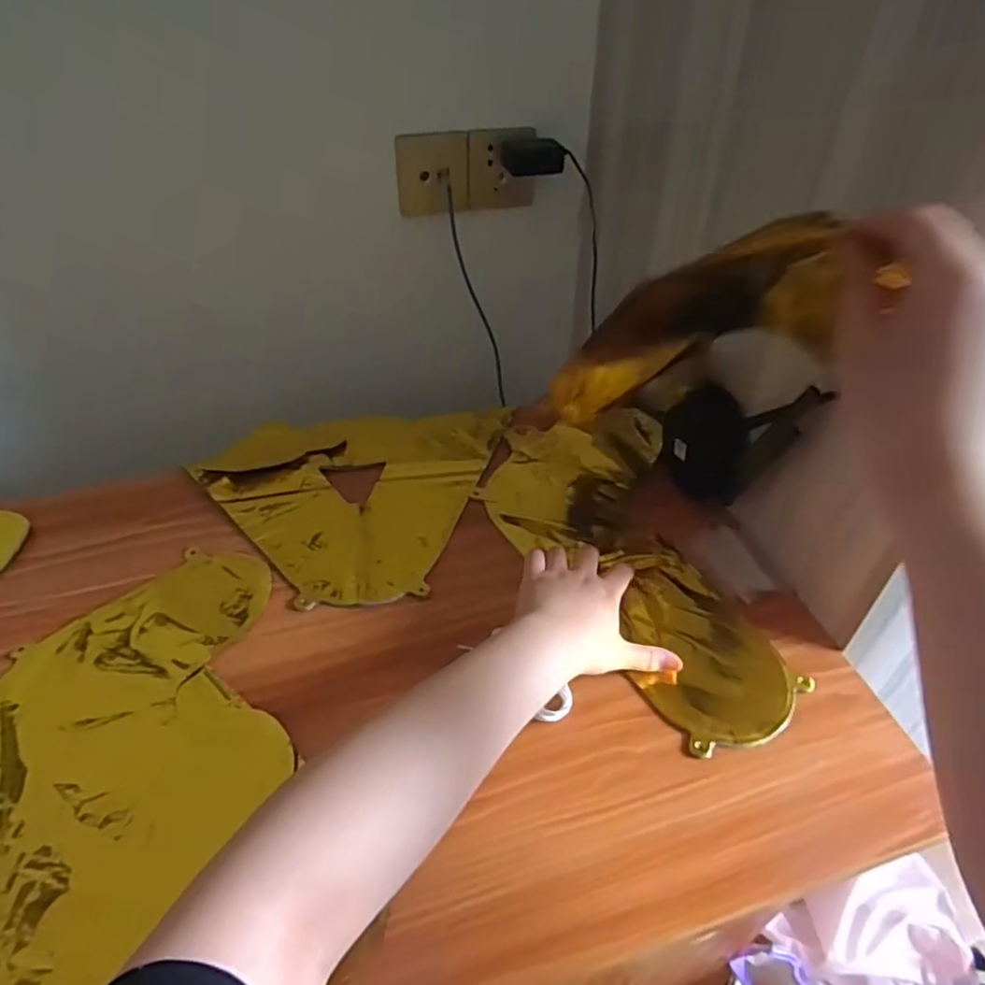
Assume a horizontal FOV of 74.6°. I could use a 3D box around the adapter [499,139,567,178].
[{"bbox_3d":[0.049,-0.404,0.780,0.075,0.037,0.026,0,43,0],"label":"adapter"}]

